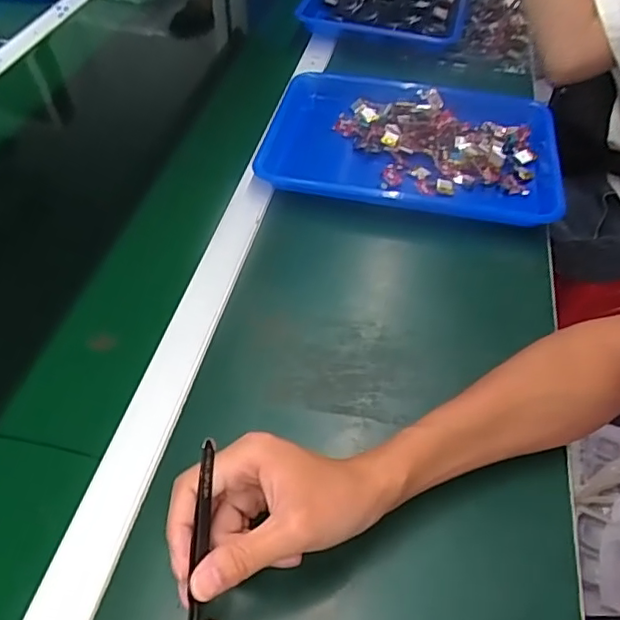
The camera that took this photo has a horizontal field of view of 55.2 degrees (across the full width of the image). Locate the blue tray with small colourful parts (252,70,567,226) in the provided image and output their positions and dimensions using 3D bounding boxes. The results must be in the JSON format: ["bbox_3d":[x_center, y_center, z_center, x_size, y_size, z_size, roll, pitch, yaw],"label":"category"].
[{"bbox_3d":[0.124,-0.207,0.719,0.343,0.036,0.263,9,48,8],"label":"blue tray with small colourful parts"}]

